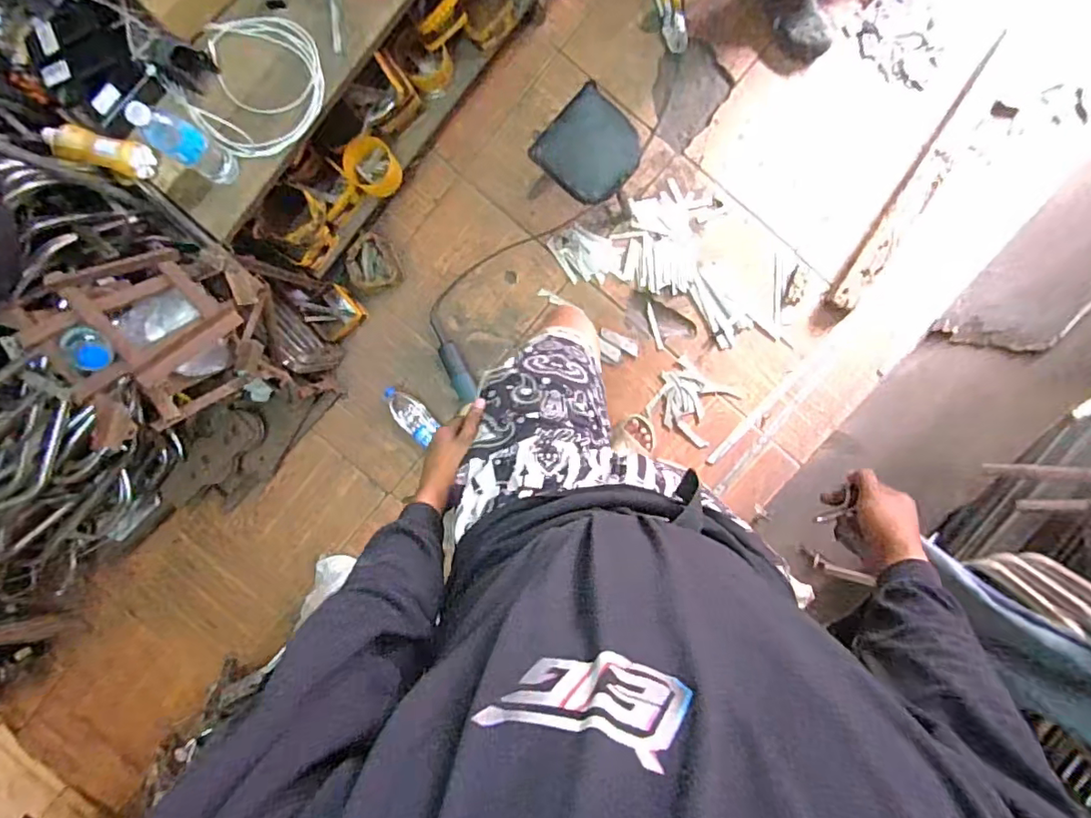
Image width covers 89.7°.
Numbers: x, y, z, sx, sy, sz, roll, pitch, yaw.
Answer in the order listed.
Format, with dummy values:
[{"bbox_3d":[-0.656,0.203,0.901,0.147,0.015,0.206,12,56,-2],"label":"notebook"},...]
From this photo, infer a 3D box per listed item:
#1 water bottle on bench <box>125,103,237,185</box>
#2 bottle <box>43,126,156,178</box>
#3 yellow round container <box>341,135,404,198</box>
[{"bbox_3d":[-0.602,-0.441,0.915,0.057,0.214,0.067,34,97,-1],"label":"water bottle on bench"},{"bbox_3d":[-0.801,-0.463,0.983,0.180,0.059,0.070,14,96,2],"label":"bottle"},{"bbox_3d":[-0.418,-0.586,1.336,0.112,0.112,0.104,0,96,3],"label":"yellow round container"}]

